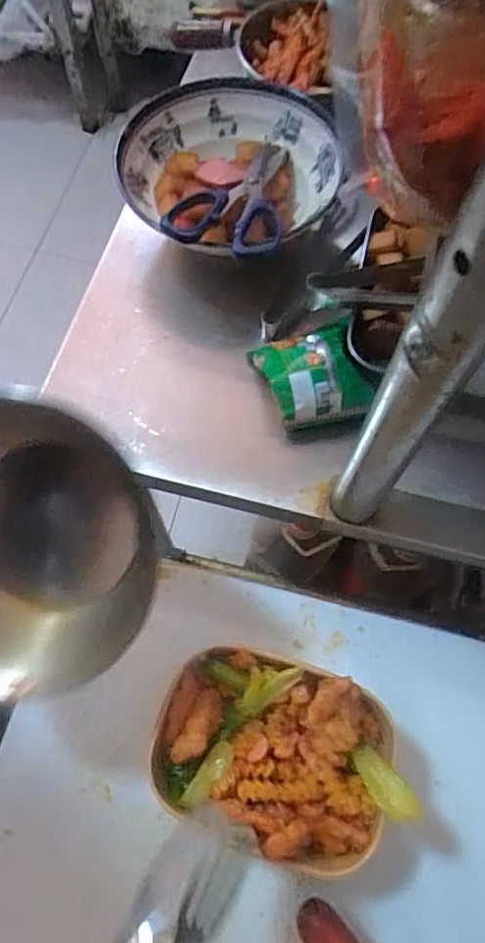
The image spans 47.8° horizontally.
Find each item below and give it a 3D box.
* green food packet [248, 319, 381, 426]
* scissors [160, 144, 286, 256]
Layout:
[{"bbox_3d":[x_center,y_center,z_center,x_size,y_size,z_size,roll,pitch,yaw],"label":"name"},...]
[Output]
[{"bbox_3d":[0.062,-0.083,0.457,0.087,0.021,0.084,-18,72,-1],"label":"green food packet"},{"bbox_3d":[0.007,-0.240,0.475,0.089,0.014,0.176,23,56,8],"label":"scissors"}]

